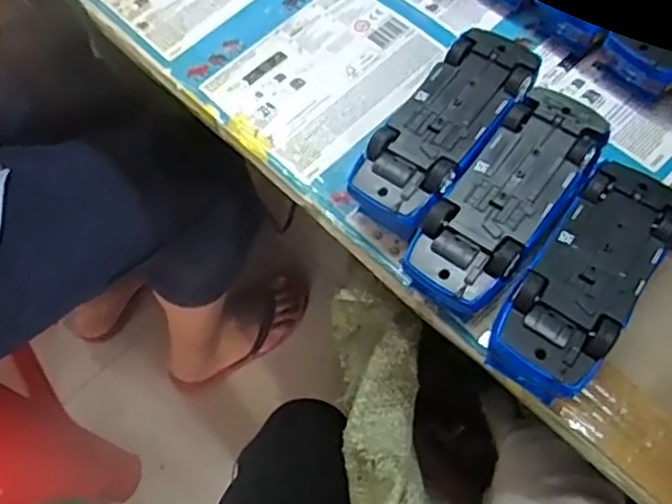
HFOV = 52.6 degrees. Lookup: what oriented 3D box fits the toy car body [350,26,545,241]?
[{"bbox_3d":[0.062,-0.064,0.391,0.056,0.047,0.130,35,70,19],"label":"toy car body"}]

